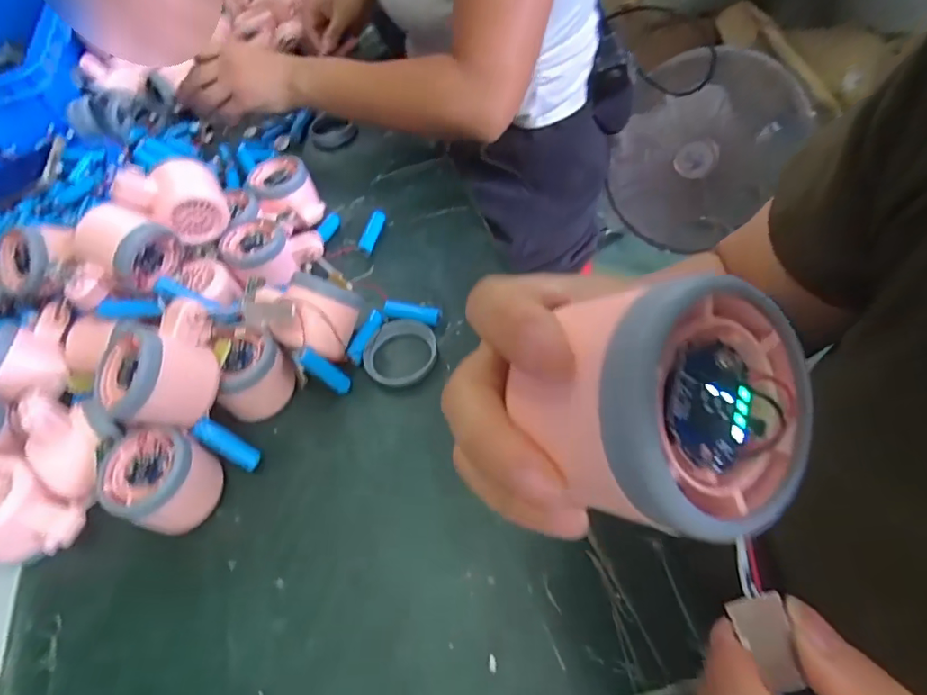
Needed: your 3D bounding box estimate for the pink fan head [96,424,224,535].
[{"bbox_3d":[-0.203,0.089,0.354,0.064,0.053,0.059,-4,53,5],"label":"pink fan head"}]

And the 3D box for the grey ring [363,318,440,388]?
[{"bbox_3d":[-0.049,0.004,0.421,0.056,0.013,0.060,-4,53,5],"label":"grey ring"}]

